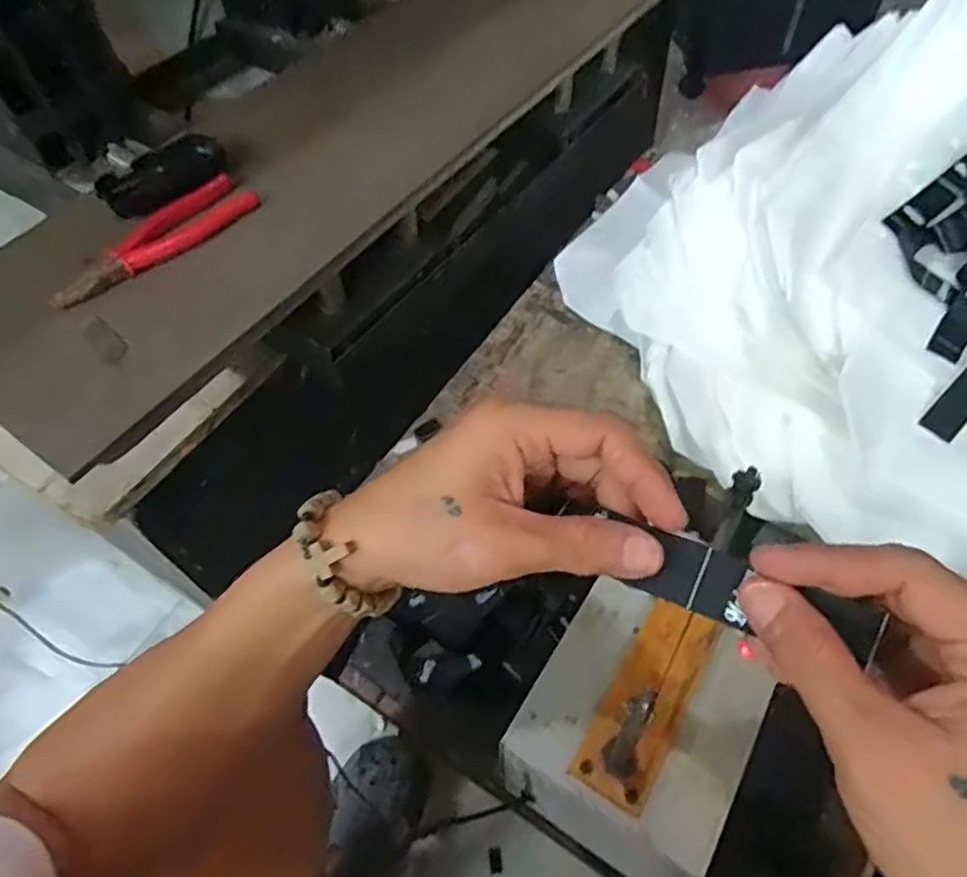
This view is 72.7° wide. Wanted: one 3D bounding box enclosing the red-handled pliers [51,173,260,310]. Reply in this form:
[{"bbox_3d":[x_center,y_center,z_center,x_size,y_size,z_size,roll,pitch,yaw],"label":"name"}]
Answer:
[{"bbox_3d":[-0.275,-0.167,0.547,0.050,0.017,0.179,38,66,26],"label":"red-handled pliers"}]

